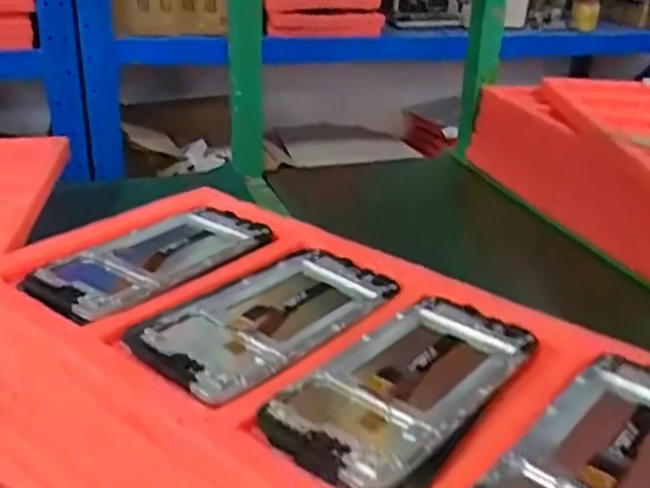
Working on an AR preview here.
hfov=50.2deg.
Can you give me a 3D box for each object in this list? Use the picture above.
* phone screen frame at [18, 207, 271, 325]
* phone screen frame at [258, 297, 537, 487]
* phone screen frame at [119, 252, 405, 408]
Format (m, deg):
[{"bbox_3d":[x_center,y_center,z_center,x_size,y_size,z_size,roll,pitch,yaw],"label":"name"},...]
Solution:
[{"bbox_3d":[-0.112,0.008,0.458,0.077,0.009,0.157,19,30,31],"label":"phone screen frame"},{"bbox_3d":[0.043,0.064,0.346,0.079,0.008,0.158,19,30,31],"label":"phone screen frame"},{"bbox_3d":[-0.030,0.039,0.400,0.080,0.008,0.156,22,31,34],"label":"phone screen frame"}]

